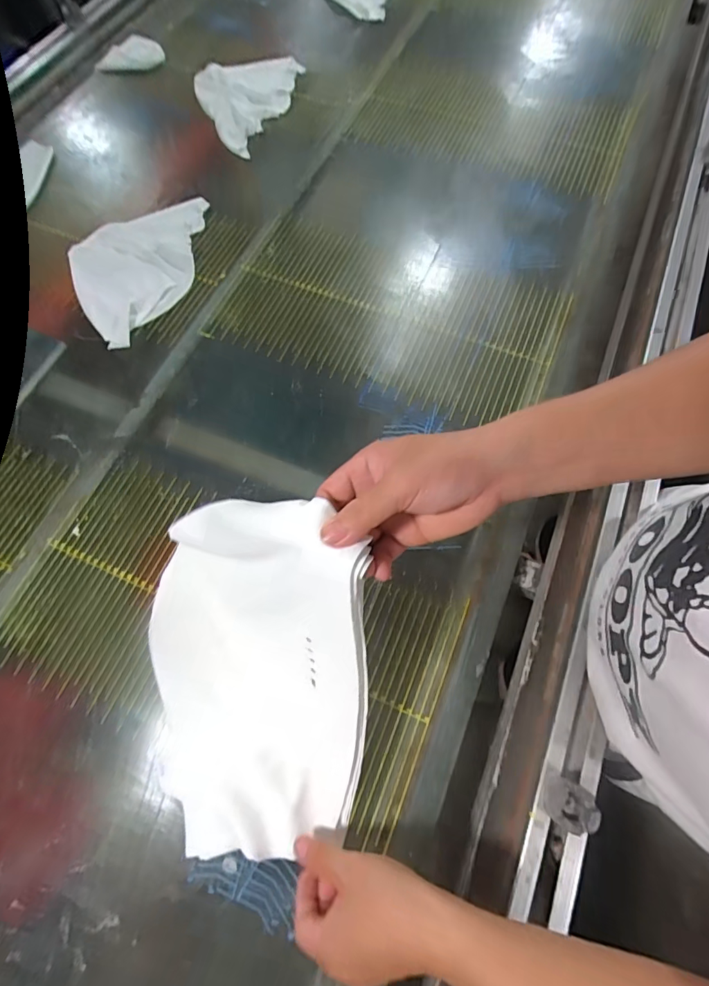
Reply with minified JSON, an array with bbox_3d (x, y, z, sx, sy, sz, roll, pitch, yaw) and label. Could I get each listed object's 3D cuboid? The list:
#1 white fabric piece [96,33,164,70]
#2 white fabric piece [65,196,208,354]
[{"bbox_3d":[-0.489,-0.962,0.981,0.074,0.028,0.133,40,74,14],"label":"white fabric piece"},{"bbox_3d":[-0.324,-0.371,0.726,0.257,0.019,0.231,-34,73,-15],"label":"white fabric piece"}]

